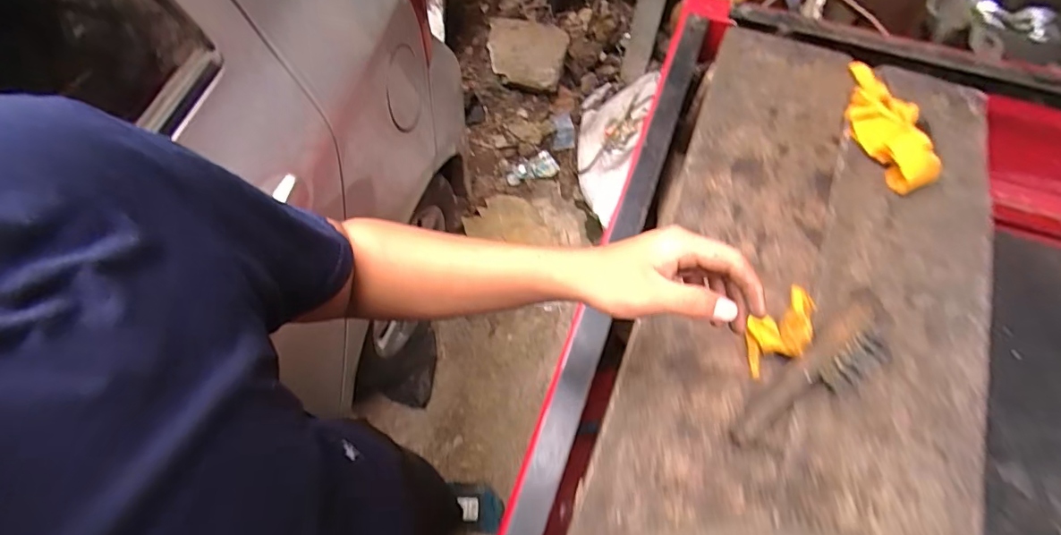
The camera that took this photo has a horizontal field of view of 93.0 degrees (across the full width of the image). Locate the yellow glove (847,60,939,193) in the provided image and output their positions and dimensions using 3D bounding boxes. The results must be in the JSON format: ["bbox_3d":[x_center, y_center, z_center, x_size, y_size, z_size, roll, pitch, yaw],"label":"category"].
[{"bbox_3d":[0.423,-0.173,0.609,0.067,0.043,0.181,-5,61,-6],"label":"yellow glove"}]

